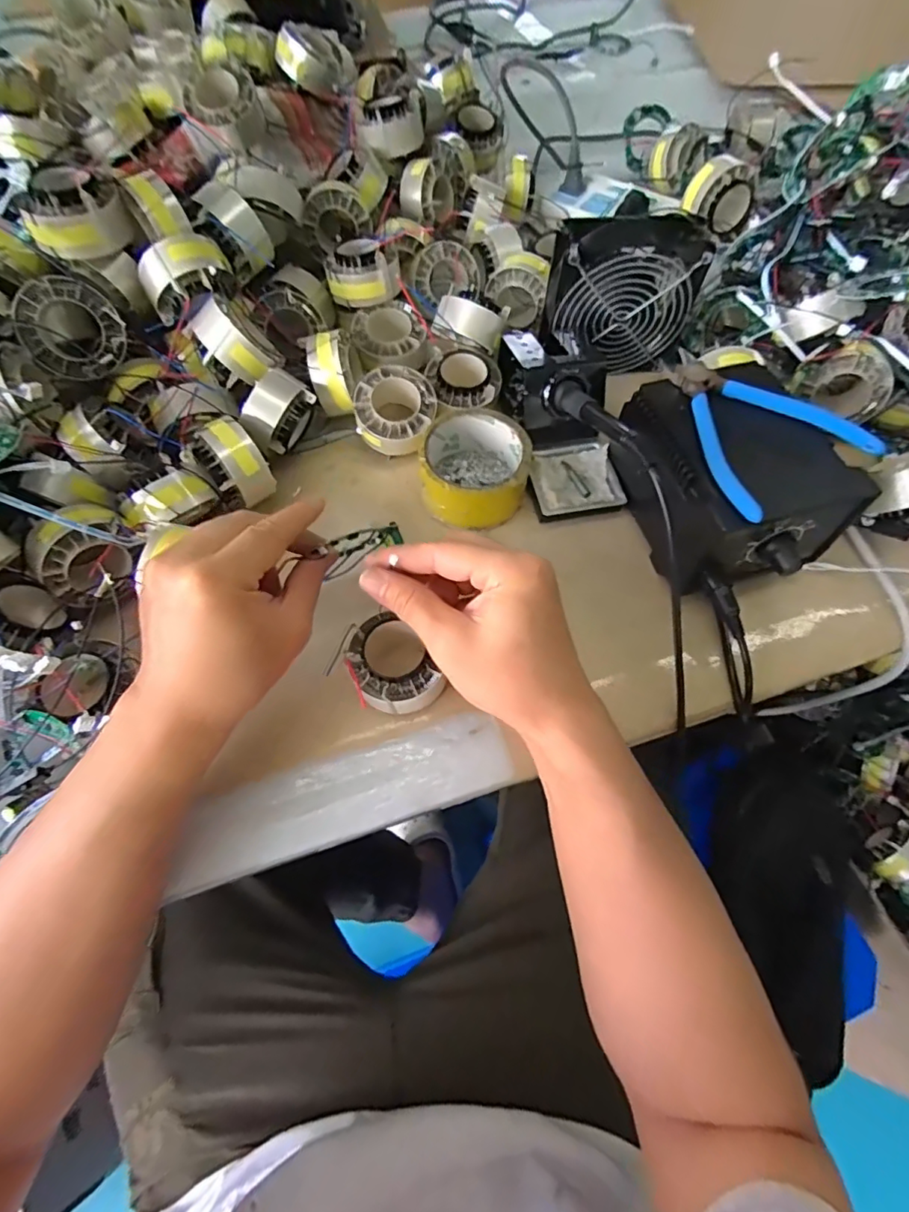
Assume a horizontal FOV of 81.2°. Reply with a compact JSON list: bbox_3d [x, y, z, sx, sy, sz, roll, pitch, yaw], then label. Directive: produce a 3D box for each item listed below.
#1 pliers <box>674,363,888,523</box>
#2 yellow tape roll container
[{"bbox_3d":[0.197,-0.123,0.357,0.109,0.009,0.125,-27,64,-12],"label":"pliers"},{"bbox_3d":[0.018,-0.109,0.428,0.082,0.052,0.088,-1,64,1],"label":"yellow tape roll container"}]

